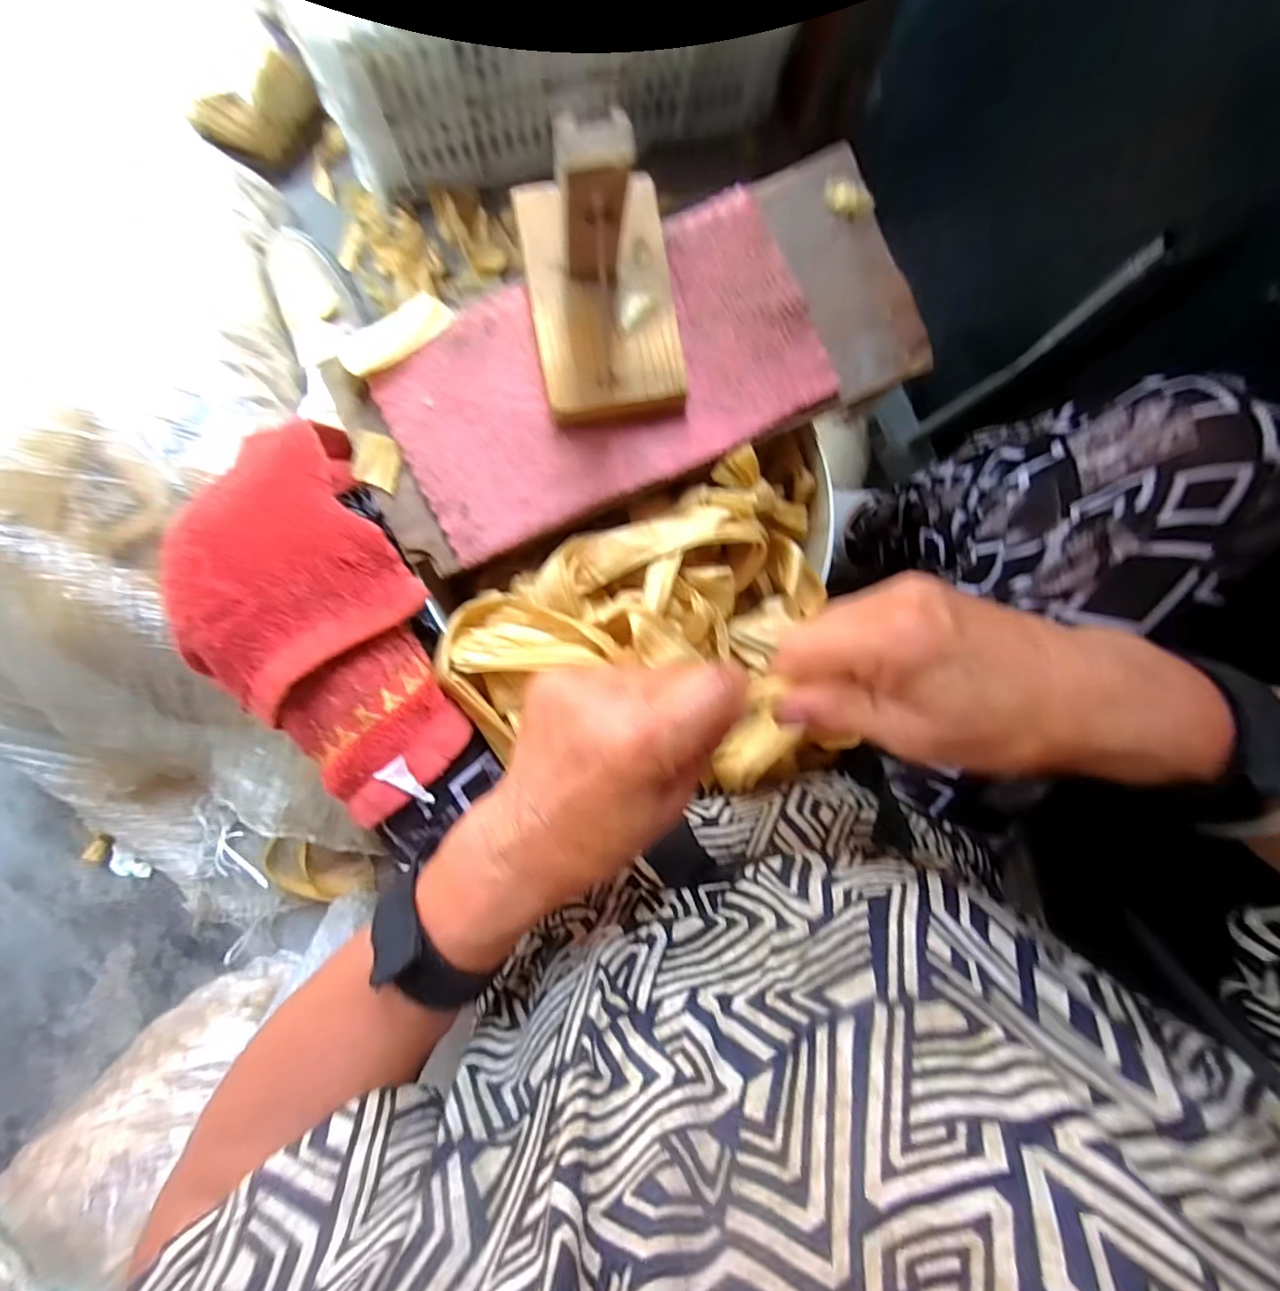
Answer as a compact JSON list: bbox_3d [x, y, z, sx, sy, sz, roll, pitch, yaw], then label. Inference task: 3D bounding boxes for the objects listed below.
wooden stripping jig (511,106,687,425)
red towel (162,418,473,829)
[{"bbox_3d":[-0.019,-0.216,0.321,0.088,0.115,0.138,-9,92,-5],"label":"wooden stripping jig"},{"bbox_3d":[-0.187,-0.013,0.335,0.111,0.071,0.227,-29,94,-4],"label":"red towel"}]

